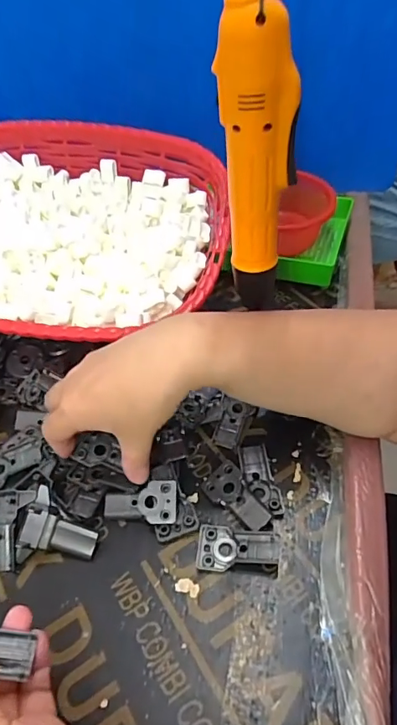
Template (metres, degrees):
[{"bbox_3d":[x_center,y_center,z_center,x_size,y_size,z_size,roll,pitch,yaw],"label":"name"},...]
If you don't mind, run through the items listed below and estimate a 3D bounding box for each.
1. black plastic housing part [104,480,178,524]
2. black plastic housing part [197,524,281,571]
[{"bbox_3d":[-0.047,0.112,0.378,0.060,0.015,0.030,-9,45,15],"label":"black plastic housing part"},{"bbox_3d":[0.030,0.137,0.354,0.060,0.013,0.033,1,48,7],"label":"black plastic housing part"}]

